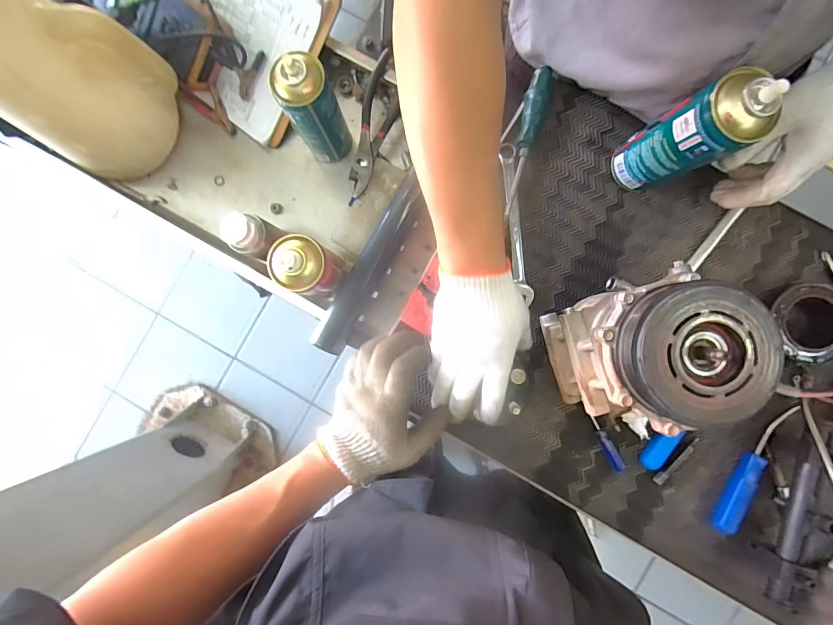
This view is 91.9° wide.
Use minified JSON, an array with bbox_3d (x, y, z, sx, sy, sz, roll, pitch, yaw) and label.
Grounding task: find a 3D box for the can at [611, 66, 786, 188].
[{"bbox_3d":[0.269,-0.172,0.401,0.063,0.165,0.064,-25,88,1],"label":"can"}]

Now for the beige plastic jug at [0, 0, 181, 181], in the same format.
[{"bbox_3d":[-0.422,-0.281,0.451,0.118,0.300,0.174,39,92,1],"label":"beige plastic jug"}]

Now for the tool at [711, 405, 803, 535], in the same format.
[{"bbox_3d":[0.407,0.188,0.488,0.025,0.024,0.172,28,90,2],"label":"tool"}]

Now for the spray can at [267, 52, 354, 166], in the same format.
[{"bbox_3d":[-0.125,-0.251,0.512,0.065,0.170,0.061,-31,90,2],"label":"spray can"}]

